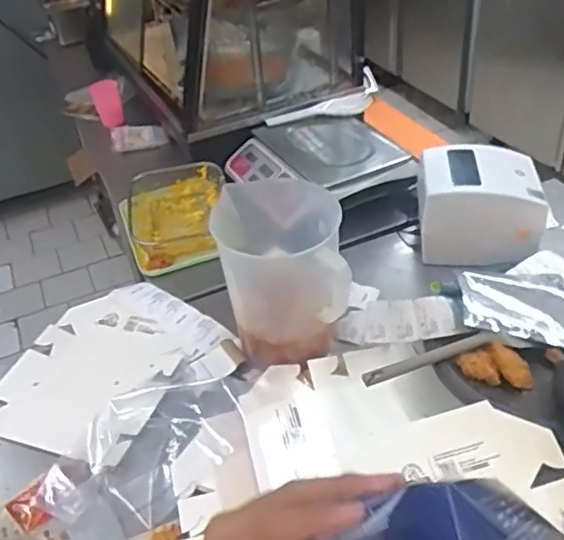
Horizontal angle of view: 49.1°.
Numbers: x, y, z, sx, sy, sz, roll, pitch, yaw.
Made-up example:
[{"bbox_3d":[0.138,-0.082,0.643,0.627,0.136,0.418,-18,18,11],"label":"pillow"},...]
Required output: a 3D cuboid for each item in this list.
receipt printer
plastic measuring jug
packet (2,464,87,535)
[{"bbox_3d":[0.371,-0.116,1.154,0.221,0.165,0.186,4,40,13],"label":"receipt printer"},{"bbox_3d":[-0.005,0.011,0.996,0.184,0.247,0.199,-9,39,-3],"label":"plastic measuring jug"},{"bbox_3d":[-0.328,0.327,0.859,0.086,0.017,0.094,-33,46,-29],"label":"packet"}]

